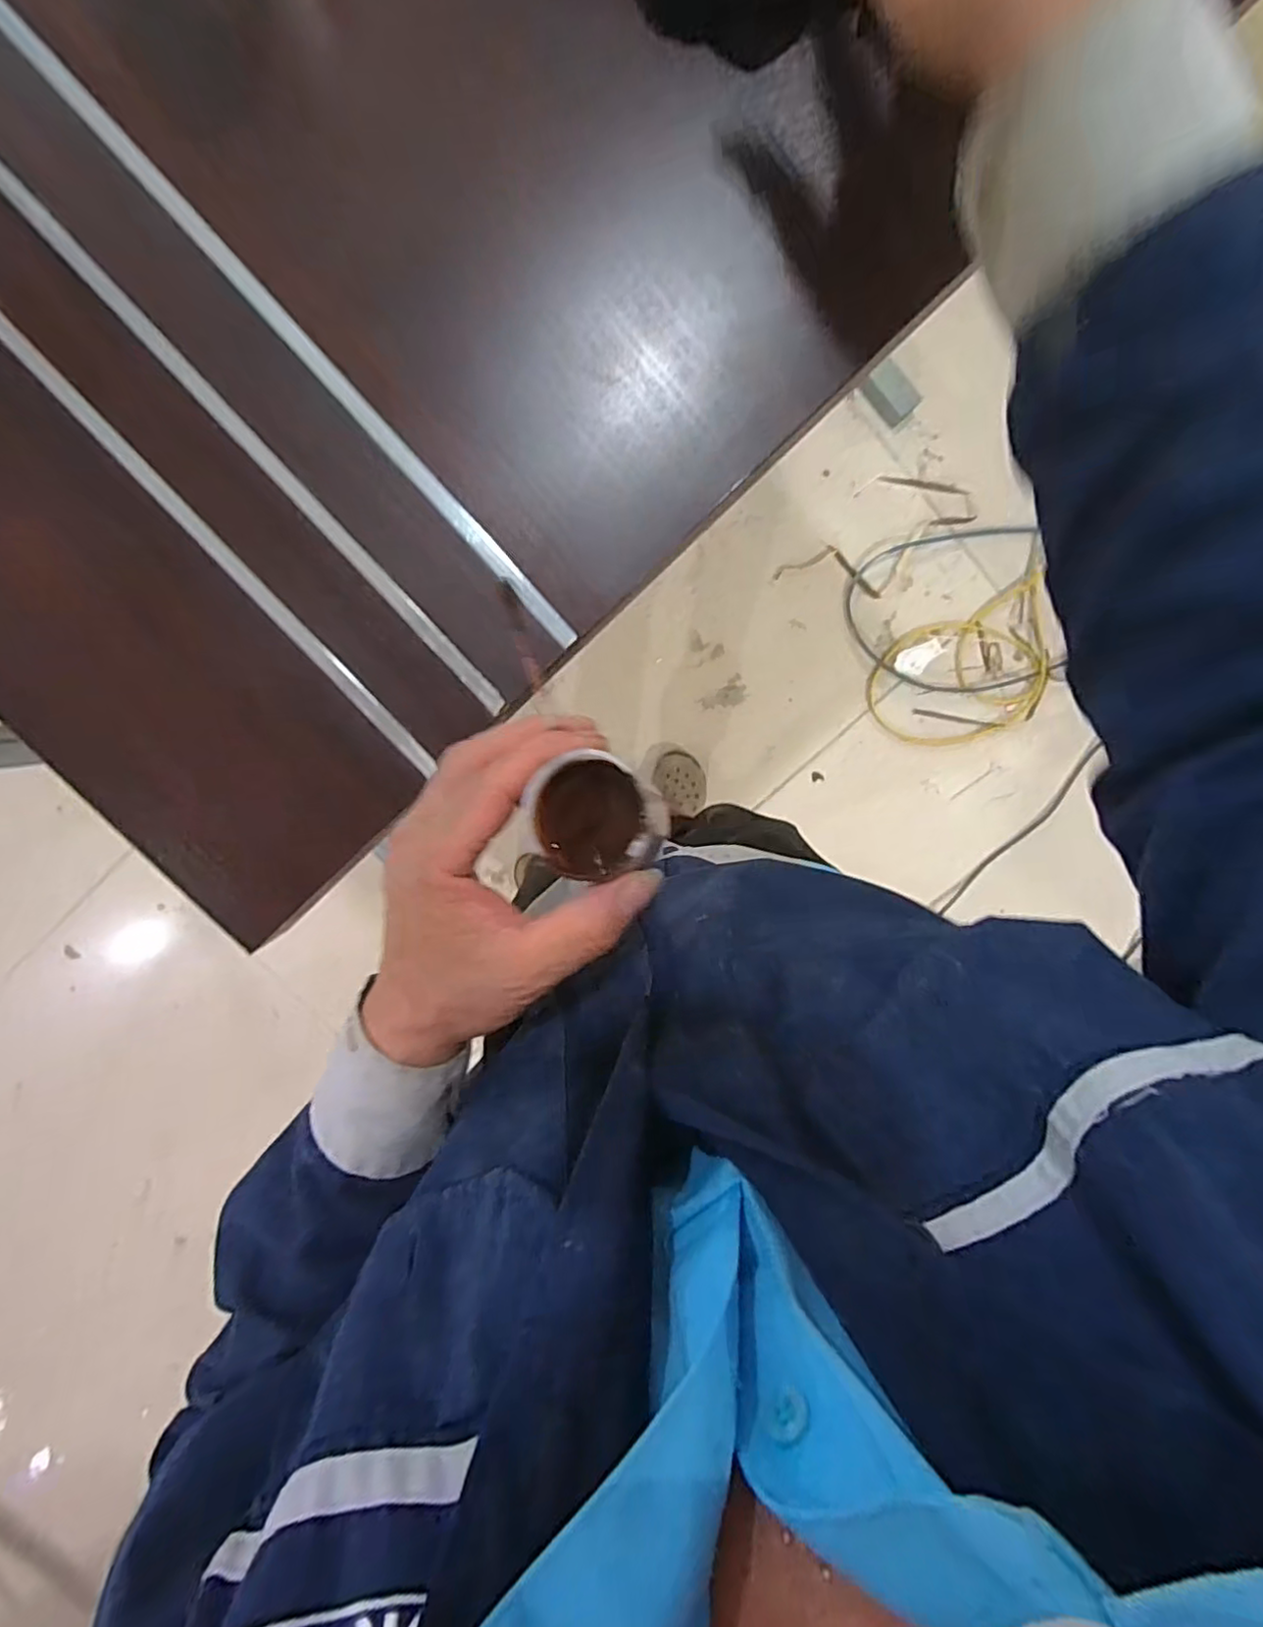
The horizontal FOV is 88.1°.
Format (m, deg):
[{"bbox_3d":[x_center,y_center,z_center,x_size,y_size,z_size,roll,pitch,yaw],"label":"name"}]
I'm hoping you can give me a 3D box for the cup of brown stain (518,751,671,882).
[{"bbox_3d":[-0.014,-0.002,0.250,0.050,0.046,0.043,-10,100,3],"label":"cup of brown stain"}]

